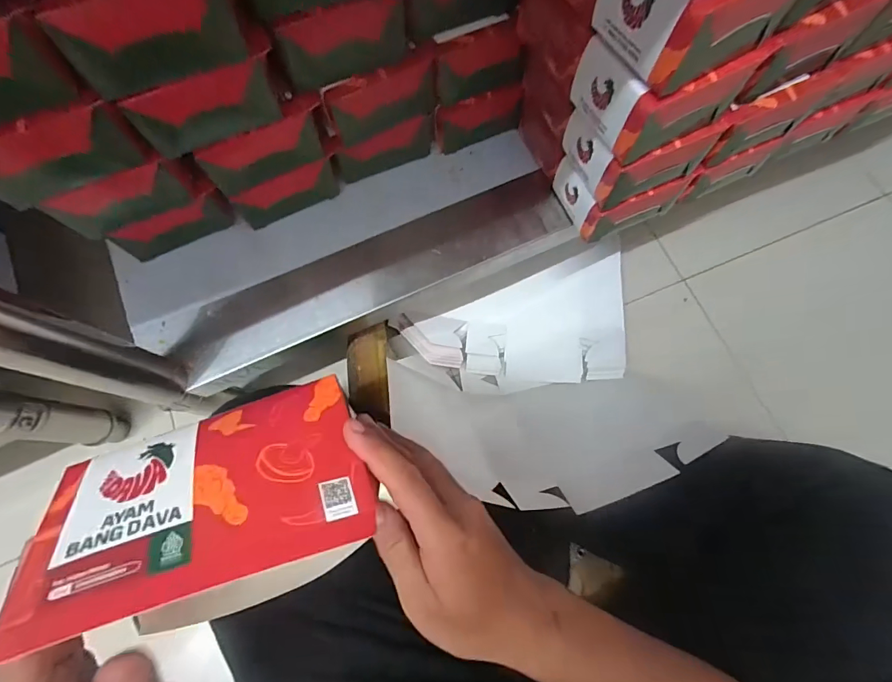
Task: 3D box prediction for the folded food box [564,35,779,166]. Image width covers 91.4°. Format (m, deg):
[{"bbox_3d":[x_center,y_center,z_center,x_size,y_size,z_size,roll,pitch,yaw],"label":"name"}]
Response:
[{"bbox_3d":[0.181,-0.219,0.363,0.121,0.064,0.086,-29,75,-9],"label":"folded food box"}]

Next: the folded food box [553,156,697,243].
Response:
[{"bbox_3d":[0.194,-0.176,0.483,0.120,0.066,0.093,-25,75,-8],"label":"folded food box"}]

